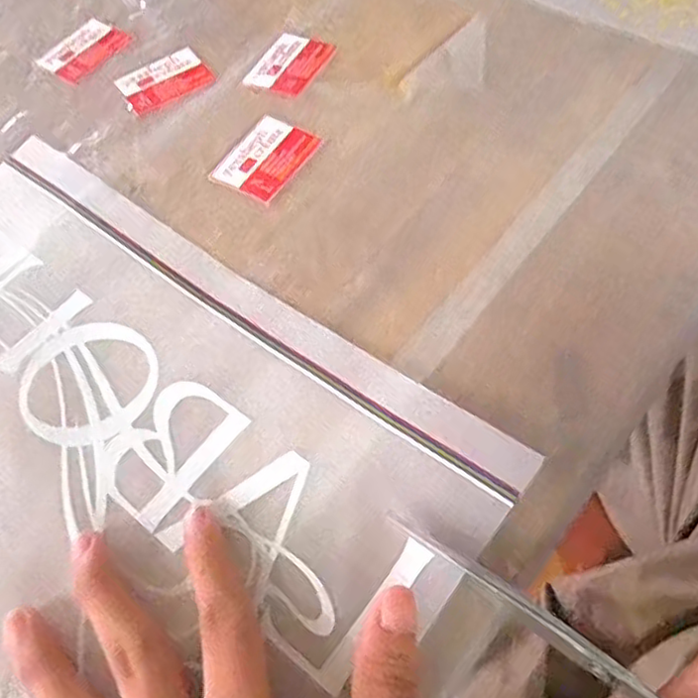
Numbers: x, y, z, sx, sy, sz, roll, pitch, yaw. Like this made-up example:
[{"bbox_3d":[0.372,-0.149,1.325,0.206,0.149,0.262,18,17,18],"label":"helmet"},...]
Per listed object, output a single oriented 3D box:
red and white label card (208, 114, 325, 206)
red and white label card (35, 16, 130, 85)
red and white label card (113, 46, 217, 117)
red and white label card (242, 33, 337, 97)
[{"bbox_3d":[-0.044,-0.103,0.349,0.039,0.004,0.053,27,65,18],"label":"red and white label card"},{"bbox_3d":[-0.164,-0.186,0.407,0.042,0.004,0.051,34,68,21],"label":"red and white label card"},{"bbox_3d":[-0.109,-0.159,0.388,0.053,0.004,0.039,-36,64,-15],"label":"red and white label card"},{"bbox_3d":[-0.035,-0.169,0.388,0.038,0.004,0.054,19,60,14],"label":"red and white label card"}]

